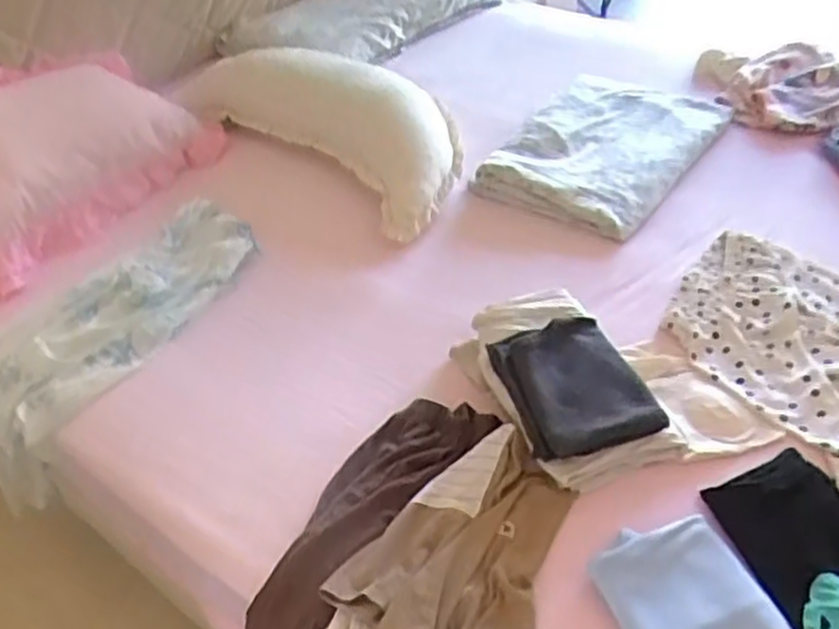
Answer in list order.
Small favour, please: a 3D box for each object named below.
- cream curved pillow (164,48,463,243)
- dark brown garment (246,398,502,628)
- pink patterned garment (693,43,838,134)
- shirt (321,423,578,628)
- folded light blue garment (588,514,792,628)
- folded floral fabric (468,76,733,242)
[{"bbox_3d":[-0.232,-0.450,1.609,0.816,0.209,0.239,30,54,34],"label":"cream curved pillow"},{"bbox_3d":[-0.078,0.279,1.005,0.147,0.104,0.453,27,52,32],"label":"dark brown garment"},{"bbox_3d":[0.886,-0.514,1.683,0.500,0.060,0.304,6,44,14],"label":"pink patterned garment"},{"bbox_3d":[0.067,0.311,0.903,0.361,0.057,0.244,-35,49,-27],"label":"shirt"},{"bbox_3d":[0.314,0.334,0.851,0.156,0.029,0.203,-21,44,-15],"label":"folded light blue garment"},{"bbox_3d":[0.391,-0.357,1.559,0.348,0.072,0.512,23,50,29],"label":"folded floral fabric"}]

